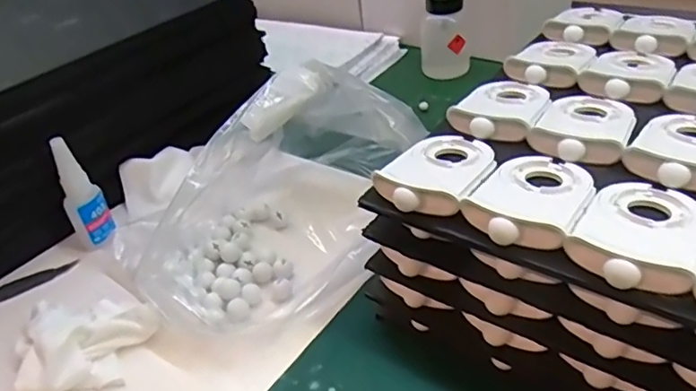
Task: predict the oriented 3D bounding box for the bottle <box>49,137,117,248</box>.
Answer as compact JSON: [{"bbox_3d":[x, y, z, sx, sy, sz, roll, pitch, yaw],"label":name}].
[{"bbox_3d":[-0.228,-0.001,0.481,0.030,0.099,0.021,-23,22,-18],"label":"bottle"}]

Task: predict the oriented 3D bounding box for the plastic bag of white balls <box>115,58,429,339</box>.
[{"bbox_3d":[-0.044,-0.024,0.462,0.149,0.118,0.276,11,38,23],"label":"plastic bag of white balls"}]

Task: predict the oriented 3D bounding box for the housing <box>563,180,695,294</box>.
[{"bbox_3d":[0.152,0.014,0.291,0.057,0.013,0.090,17,43,31],"label":"housing"}]

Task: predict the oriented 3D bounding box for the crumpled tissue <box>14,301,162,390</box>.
[{"bbox_3d":[-0.181,0.107,0.397,0.090,0.042,0.070,-8,34,-4],"label":"crumpled tissue"}]

